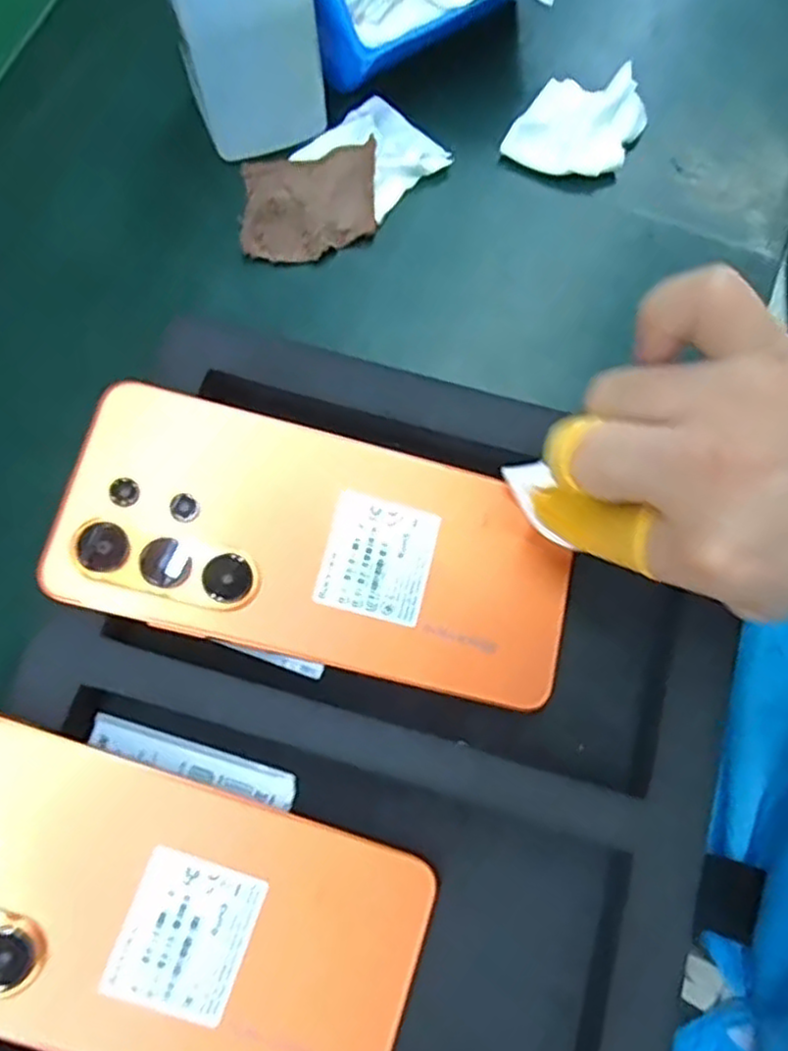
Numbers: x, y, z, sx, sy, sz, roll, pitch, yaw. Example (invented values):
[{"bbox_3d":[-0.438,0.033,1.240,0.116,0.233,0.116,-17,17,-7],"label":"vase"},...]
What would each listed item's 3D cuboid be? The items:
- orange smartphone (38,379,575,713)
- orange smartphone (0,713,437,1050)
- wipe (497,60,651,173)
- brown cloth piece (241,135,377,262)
[{"bbox_3d":[-0.023,0.007,0.242,0.167,0.007,0.080,17,72,-5],"label":"orange smartphone"},{"bbox_3d":[-0.076,0.113,0.212,0.170,0.012,0.077,22,73,-5],"label":"orange smartphone"},{"bbox_3d":[0.083,-0.180,0.324,0.051,0.022,0.052,28,74,11],"label":"wipe"},{"bbox_3d":[-0.037,-0.140,0.311,0.057,0.010,0.049,-2,71,1],"label":"brown cloth piece"}]

